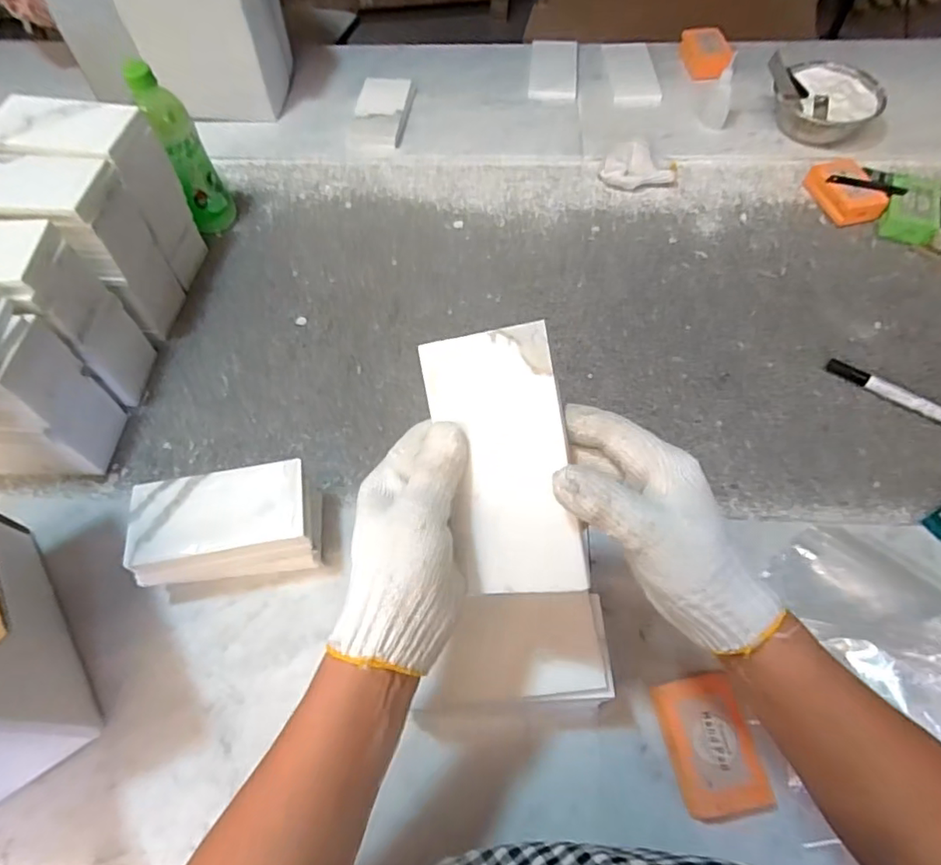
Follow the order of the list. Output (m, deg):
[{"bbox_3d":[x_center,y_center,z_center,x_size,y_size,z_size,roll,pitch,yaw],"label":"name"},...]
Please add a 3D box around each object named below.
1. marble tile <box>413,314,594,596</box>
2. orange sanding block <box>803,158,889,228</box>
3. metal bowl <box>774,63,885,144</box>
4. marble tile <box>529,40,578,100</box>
[{"bbox_3d":[0.019,0.019,0.322,0.073,0.004,0.148,-9,96,21],"label":"marble tile"},{"bbox_3d":[0.507,-0.327,0.772,0.077,0.036,0.107,-10,60,-4],"label":"orange sanding block"},{"bbox_3d":[0.517,-0.478,0.832,0.136,0.052,0.130,-1,61,3],"label":"metal bowl"},{"bbox_3d":[0.138,-0.602,0.945,0.075,0.017,0.156,4,61,5],"label":"marble tile"}]

